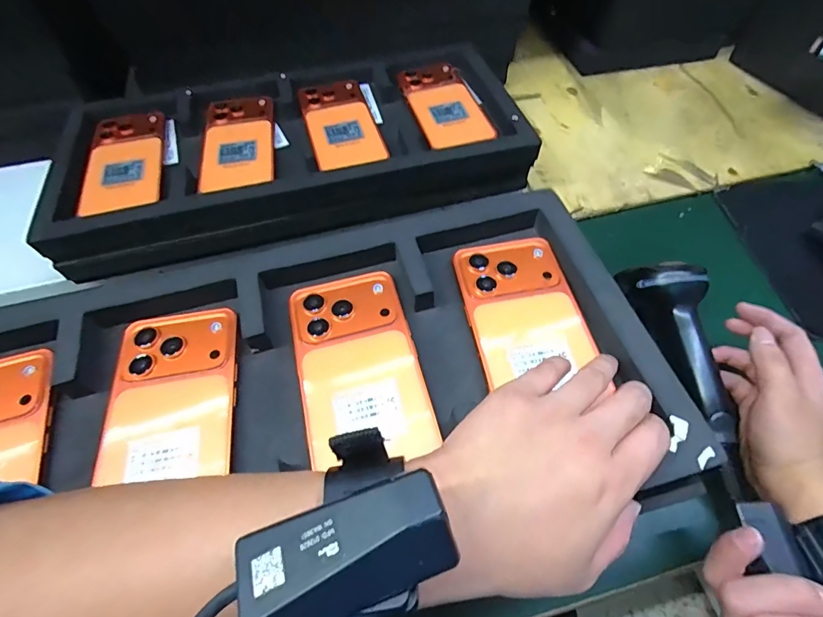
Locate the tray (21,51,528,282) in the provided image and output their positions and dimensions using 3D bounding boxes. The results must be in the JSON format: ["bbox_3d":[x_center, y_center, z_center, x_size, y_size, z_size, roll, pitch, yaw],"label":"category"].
[{"bbox_3d":[-0.124,-0.183,0.478,0.485,0.045,0.272,-11,58,-5],"label":"tray"}]

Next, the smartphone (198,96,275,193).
[{"bbox_3d":[-0.187,-0.183,0.469,0.071,0.013,0.155,-10,58,-4],"label":"smartphone"}]

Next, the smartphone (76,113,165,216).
[{"bbox_3d":[-0.299,-0.157,0.450,0.071,0.017,0.165,-16,55,-5],"label":"smartphone"}]

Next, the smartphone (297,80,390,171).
[{"bbox_3d":[-0.079,-0.209,0.480,0.074,0.007,0.165,-16,59,-8],"label":"smartphone"}]

